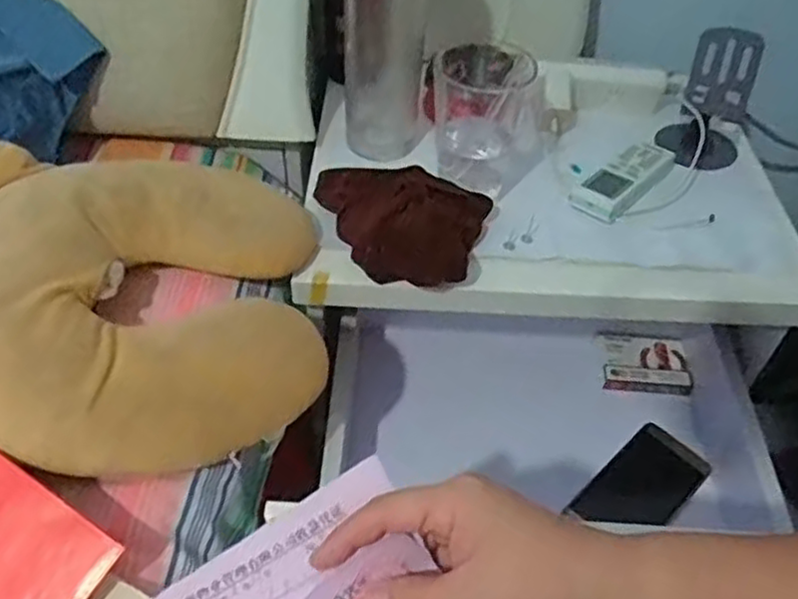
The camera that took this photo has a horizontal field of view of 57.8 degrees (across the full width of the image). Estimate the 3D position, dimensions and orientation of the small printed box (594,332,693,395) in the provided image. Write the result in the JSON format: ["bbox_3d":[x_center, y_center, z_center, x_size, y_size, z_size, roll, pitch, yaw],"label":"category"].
[{"bbox_3d":[0.262,0.066,0.773,0.091,0.022,0.071,4,46,1],"label":"small printed box"}]

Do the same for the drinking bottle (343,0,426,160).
[{"bbox_3d":[-0.013,-0.241,0.651,0.072,0.246,0.063,0,46,-4],"label":"drinking bottle"}]

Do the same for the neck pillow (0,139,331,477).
[{"bbox_3d":[-0.189,-0.011,0.523,0.251,0.102,0.260,2,46,-2],"label":"neck pillow"}]

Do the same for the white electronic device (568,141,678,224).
[{"bbox_3d":[0.212,-0.118,0.681,0.050,0.021,0.131,32,53,25],"label":"white electronic device"}]

